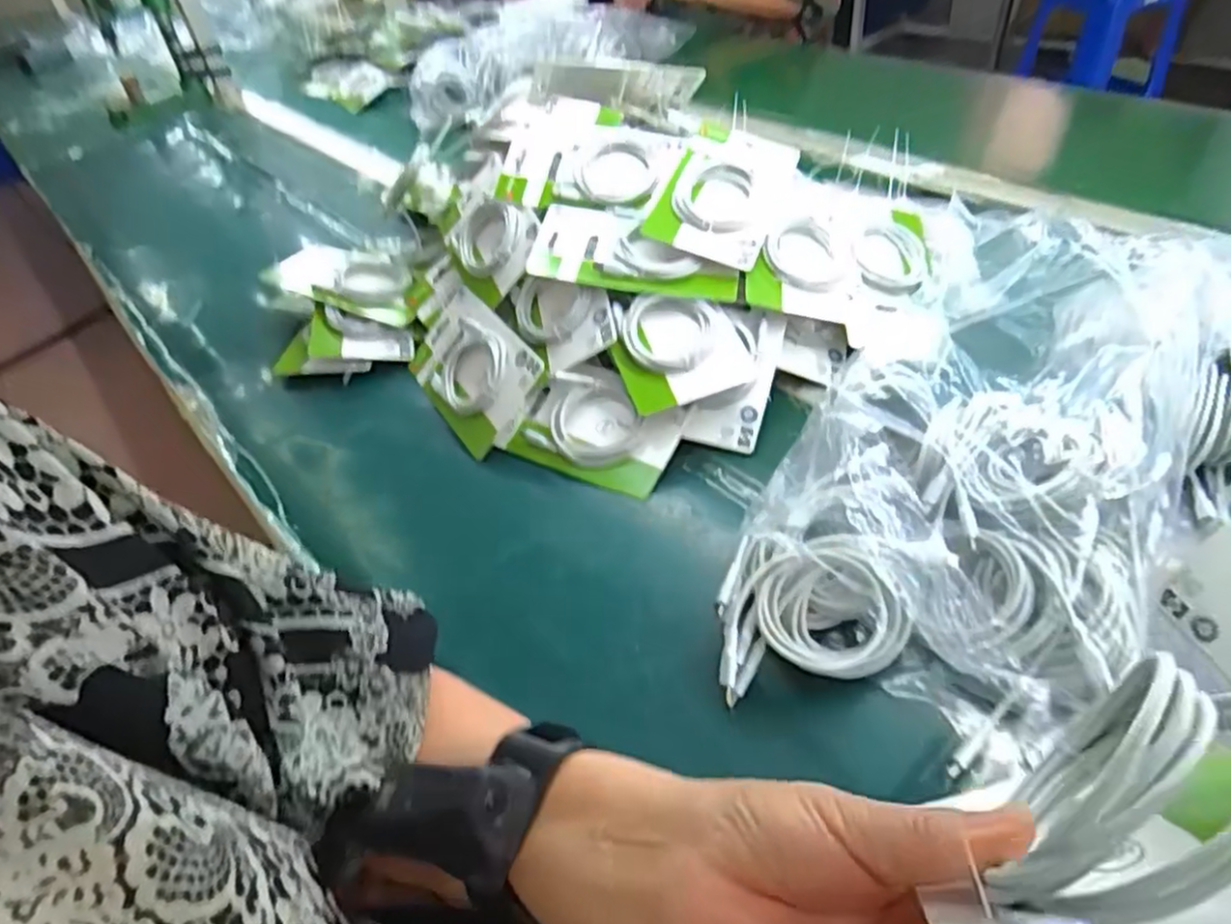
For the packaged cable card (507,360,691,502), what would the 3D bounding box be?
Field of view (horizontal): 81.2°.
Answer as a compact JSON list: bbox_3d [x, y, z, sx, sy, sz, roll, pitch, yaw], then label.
[{"bbox_3d":[-0.017,-0.031,0.596,0.136,0.022,0.094,21,72,21],"label":"packaged cable card"}]

